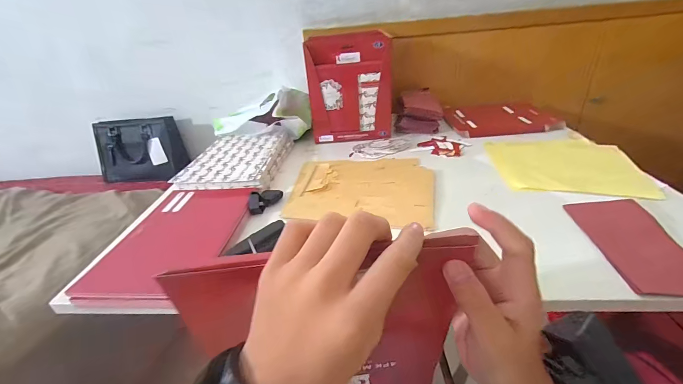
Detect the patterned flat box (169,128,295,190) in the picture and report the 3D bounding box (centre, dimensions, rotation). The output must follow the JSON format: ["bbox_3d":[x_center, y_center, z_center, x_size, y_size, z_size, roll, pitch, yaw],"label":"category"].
[{"bbox_3d":[-0.236,-0.076,0.716,0.195,0.040,0.254,-1,30,6],"label":"patterned flat box"}]

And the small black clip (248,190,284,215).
[{"bbox_3d":[-0.142,0.010,0.570,0.032,0.027,0.070,9,32,23],"label":"small black clip"}]

